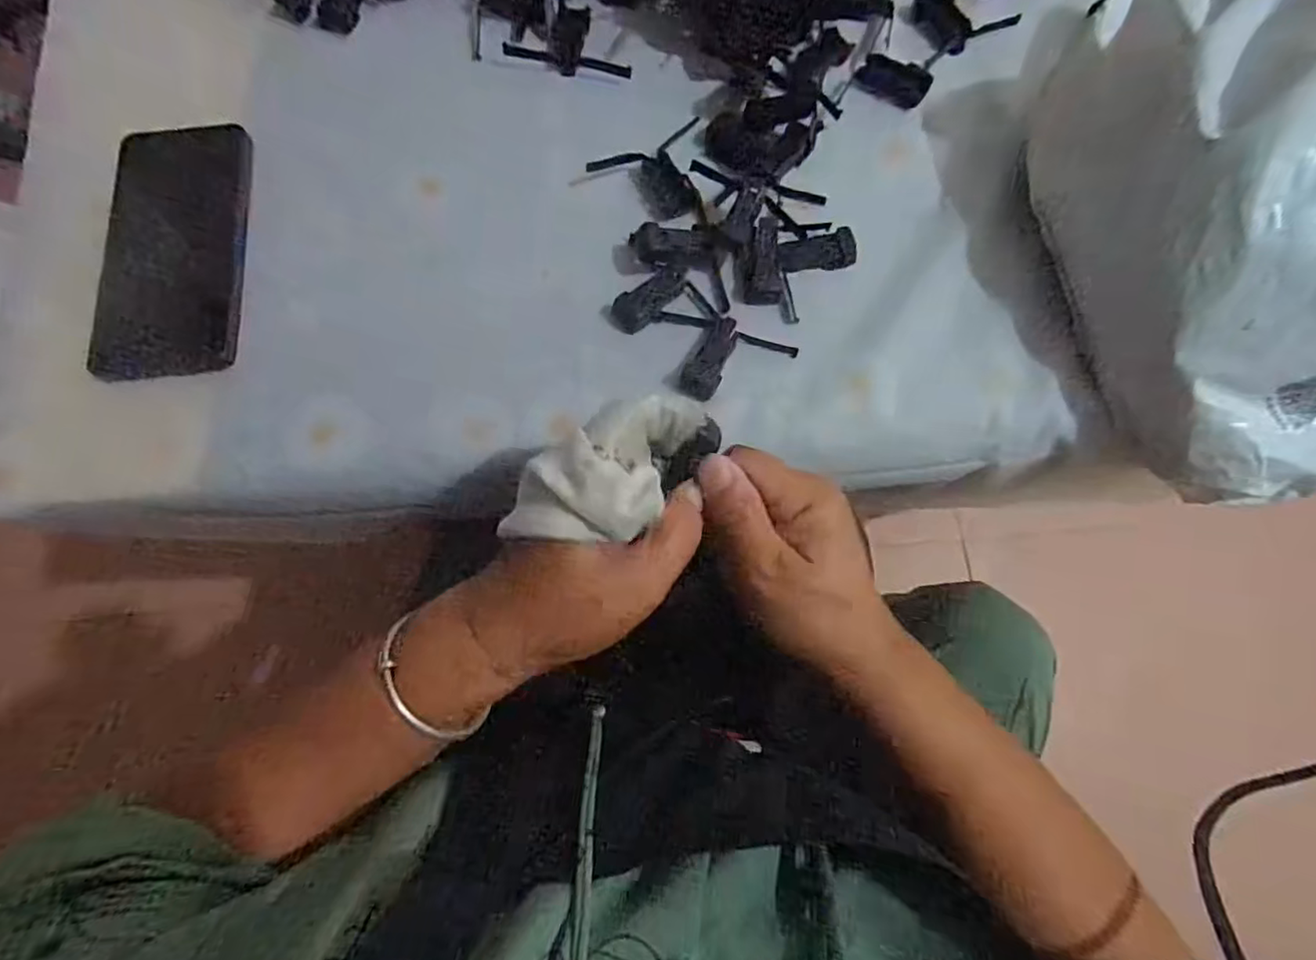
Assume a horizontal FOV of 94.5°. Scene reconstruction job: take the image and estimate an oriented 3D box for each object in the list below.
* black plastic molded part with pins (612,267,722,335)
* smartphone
[{"bbox_3d":[0.004,-0.107,0.361,0.060,0.012,0.034,-3,75,-3],"label":"black plastic molded part with pins"},{"bbox_3d":[-0.287,-0.138,0.358,0.075,0.016,0.161,-4,79,-8],"label":"smartphone"}]

